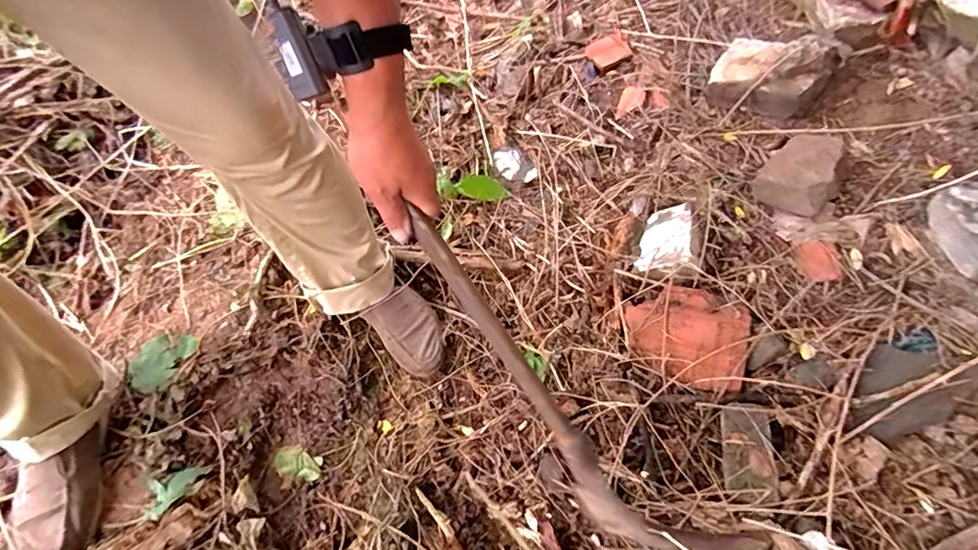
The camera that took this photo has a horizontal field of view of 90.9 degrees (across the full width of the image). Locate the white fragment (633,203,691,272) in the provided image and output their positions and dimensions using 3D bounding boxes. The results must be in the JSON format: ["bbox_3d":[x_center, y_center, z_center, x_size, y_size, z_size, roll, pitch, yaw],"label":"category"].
[{"bbox_3d":[0.279,-0.066,0.772,0.089,0.025,0.121,-15,46,51],"label":"white fragment"}]

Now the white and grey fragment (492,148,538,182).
[{"bbox_3d":[0.053,-0.225,0.983,0.070,0.018,0.090,-22,59,-9],"label":"white and grey fragment"}]

